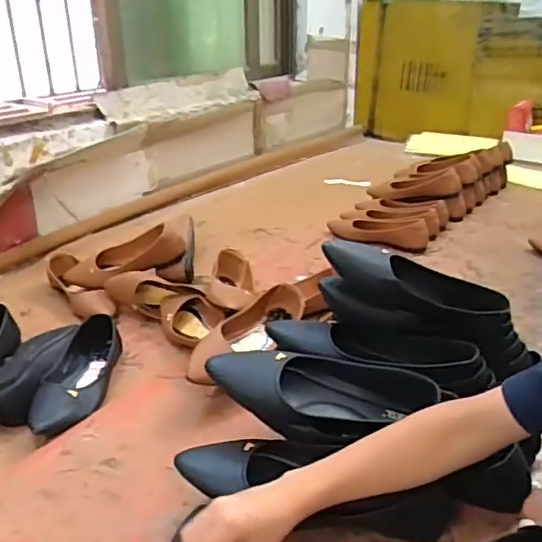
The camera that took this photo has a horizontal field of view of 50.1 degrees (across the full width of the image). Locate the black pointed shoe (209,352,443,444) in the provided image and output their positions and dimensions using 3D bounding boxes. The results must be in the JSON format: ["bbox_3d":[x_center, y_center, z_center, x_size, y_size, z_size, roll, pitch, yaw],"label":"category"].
[{"bbox_3d":[0.057,0.139,0.656,0.240,0.081,0.068,-1,25,-3],"label":"black pointed shoe"}]

